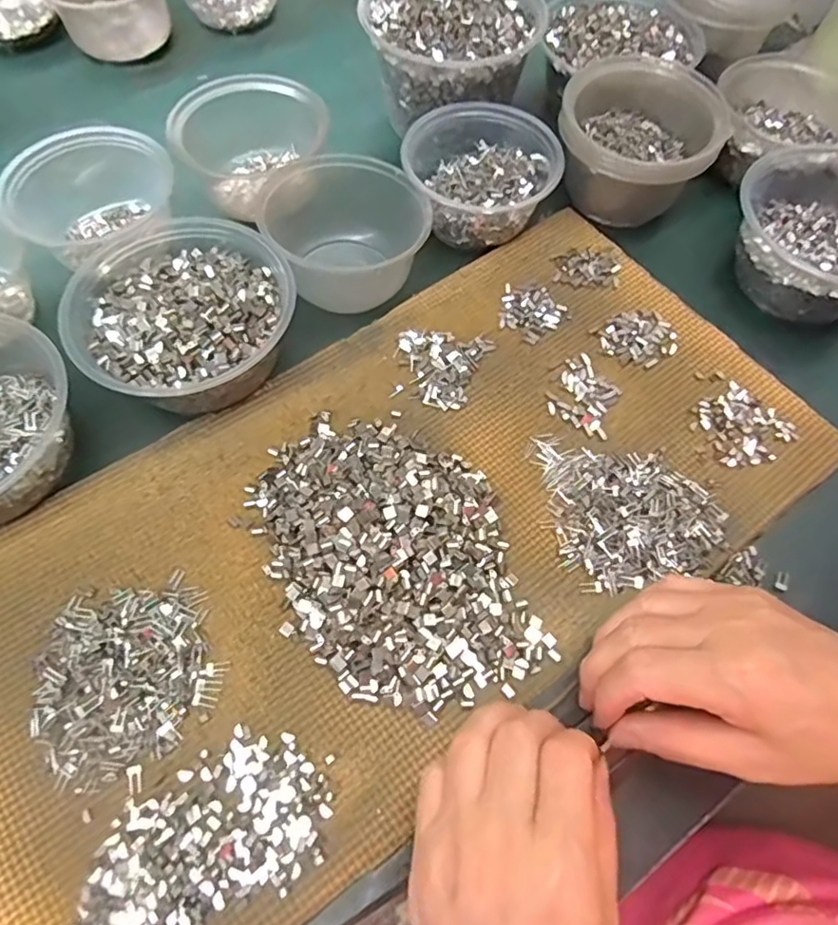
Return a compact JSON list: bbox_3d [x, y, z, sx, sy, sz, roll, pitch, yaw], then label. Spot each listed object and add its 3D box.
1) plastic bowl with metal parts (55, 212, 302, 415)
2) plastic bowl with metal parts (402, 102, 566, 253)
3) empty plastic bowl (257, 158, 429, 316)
[{"bbox_3d":[-0.154,-0.096,0.388,0.130,0.058,0.138,0,64,-1],"label":"plastic bowl with metal parts"},{"bbox_3d":[0.047,-0.225,0.458,0.111,0.052,0.119,0,64,-1],"label":"plastic bowl with metal parts"},{"bbox_3d":[-0.055,-0.167,0.432,0.116,0.066,0.110,-11,64,-6],"label":"empty plastic bowl"}]

